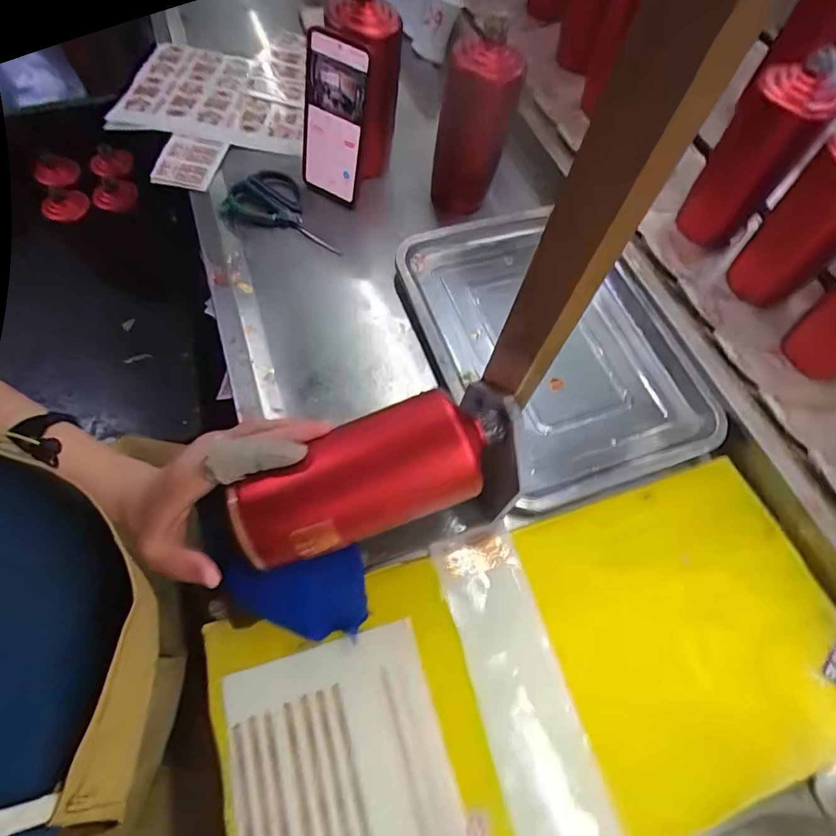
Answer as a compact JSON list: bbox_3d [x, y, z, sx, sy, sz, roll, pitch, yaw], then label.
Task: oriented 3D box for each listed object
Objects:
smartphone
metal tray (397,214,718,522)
[{"bbox_3d":[-0.097,-0.331,0.545,0.079,0.162,0.012,32,51,10],"label":"smartphone"},{"bbox_3d":[0.147,-0.090,0.521,0.262,0.029,0.339,-20,65,-11],"label":"metal tray"}]

